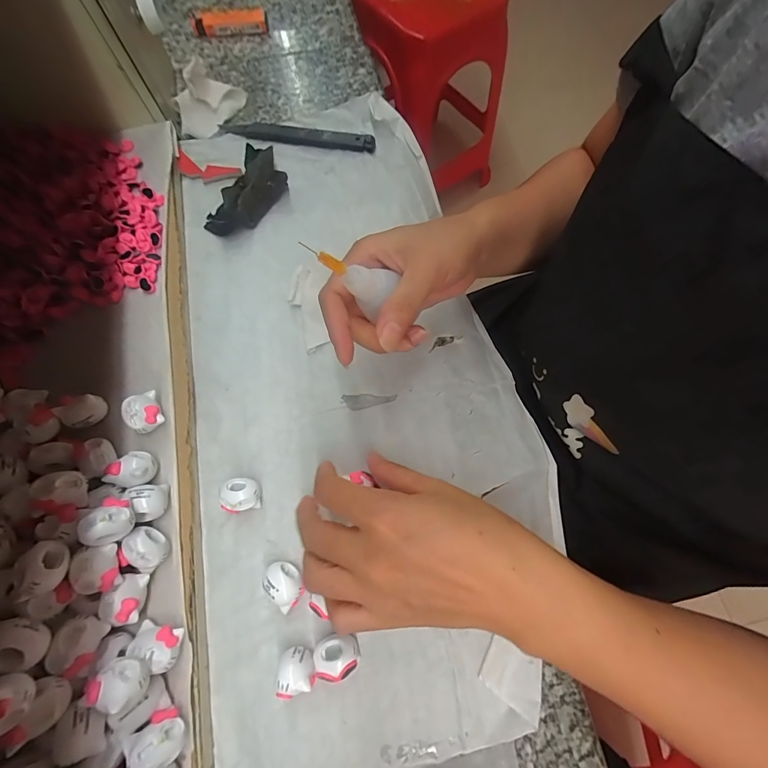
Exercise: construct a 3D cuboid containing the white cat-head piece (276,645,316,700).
[{"bbox_3d":[-0.050,0.161,0.211,0.021,0.026,0.017,-15,73,-5],"label":"white cat-head piece"}]

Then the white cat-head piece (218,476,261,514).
[{"bbox_3d":[-0.093,0.073,0.243,0.024,0.018,0.023,0,72,-1],"label":"white cat-head piece"}]

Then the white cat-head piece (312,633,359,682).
[{"bbox_3d":[-0.027,0.157,0.215,0.026,0.019,0.019,-7,72,-3],"label":"white cat-head piece"}]

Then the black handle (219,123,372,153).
[{"bbox_3d":[-0.080,-0.230,0.345,0.142,0.010,0.020,10,72,3],"label":"black handle"}]

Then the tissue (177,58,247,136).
[{"bbox_3d":[-0.163,-0.264,0.342,0.053,0.033,0.064,4,72,1],"label":"tissue"}]

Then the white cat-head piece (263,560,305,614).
[{"bbox_3d":[-0.060,0.121,0.227,0.026,0.019,0.019,42,76,12],"label":"white cat-head piece"}]

